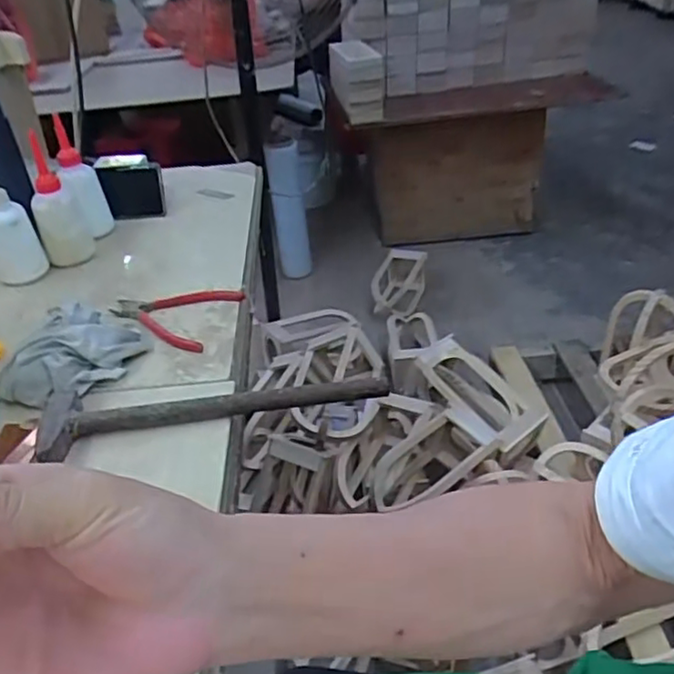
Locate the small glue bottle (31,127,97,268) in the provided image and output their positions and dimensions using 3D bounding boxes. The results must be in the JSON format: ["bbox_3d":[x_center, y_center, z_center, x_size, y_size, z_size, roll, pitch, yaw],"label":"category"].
[{"bbox_3d":[-0.368,-0.174,0.855,0.062,0.157,0.062,-20,37,-21],"label":"small glue bottle"}]

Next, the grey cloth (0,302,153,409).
[{"bbox_3d":[-0.268,0.015,0.664,0.101,0.047,0.135,10,37,20],"label":"grey cloth"}]

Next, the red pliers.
[{"bbox_3d":[-0.194,-0.031,0.746,0.142,0.019,0.110,10,37,20],"label":"red pliers"}]

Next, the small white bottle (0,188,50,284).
[{"bbox_3d":[-0.417,-0.146,0.818,0.062,0.151,0.056,-20,37,-21],"label":"small white bottle"}]

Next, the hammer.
[{"bbox_3d":[-0.110,0.057,0.604,0.310,0.025,0.079,-8,35,-5],"label":"hammer"}]

